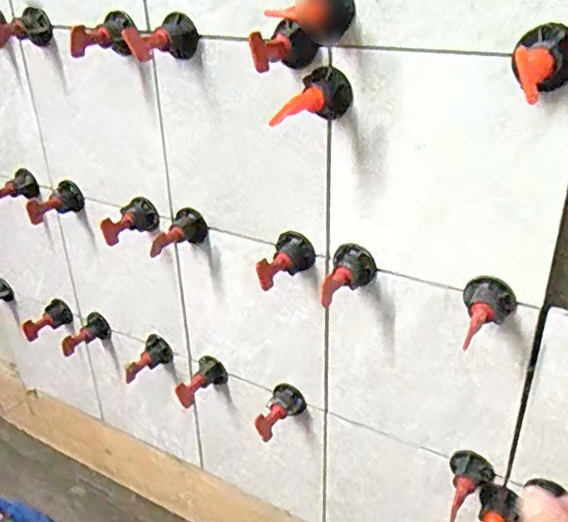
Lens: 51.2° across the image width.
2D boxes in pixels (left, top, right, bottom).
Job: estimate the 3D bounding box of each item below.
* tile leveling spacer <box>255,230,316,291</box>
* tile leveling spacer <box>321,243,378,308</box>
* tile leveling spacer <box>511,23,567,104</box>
[{"bbox_3d":[0.002,0.001,0.434,0.028,0.029,0.047,11,31,22],"label":"tile leveling spacer"},{"bbox_3d":[0.046,0.010,0.414,0.033,0.029,0.037,8,30,18],"label":"tile leveling spacer"},{"bbox_3d":[0.130,-0.098,0.295,0.032,0.031,0.042,11,31,22],"label":"tile leveling spacer"}]

